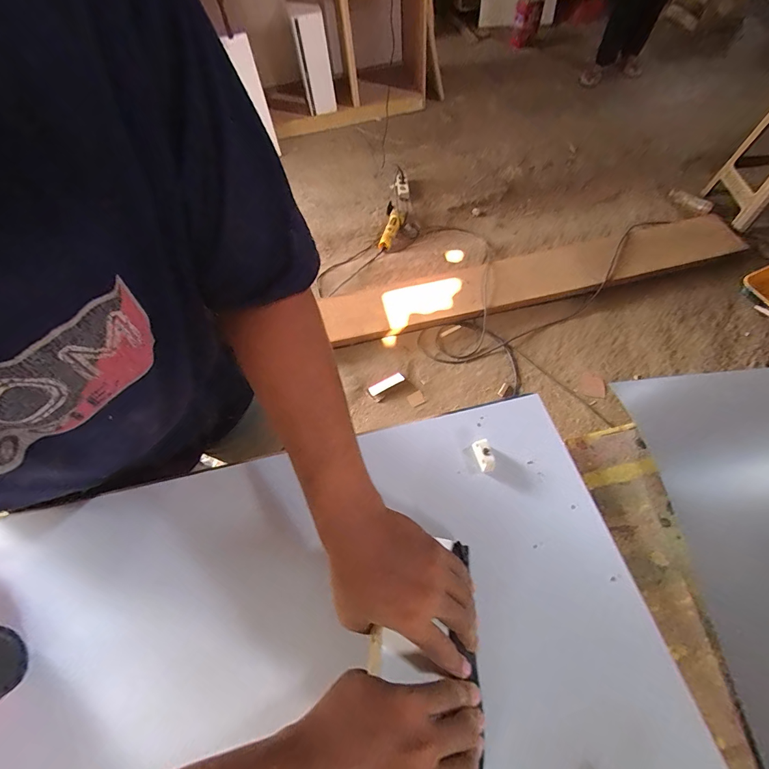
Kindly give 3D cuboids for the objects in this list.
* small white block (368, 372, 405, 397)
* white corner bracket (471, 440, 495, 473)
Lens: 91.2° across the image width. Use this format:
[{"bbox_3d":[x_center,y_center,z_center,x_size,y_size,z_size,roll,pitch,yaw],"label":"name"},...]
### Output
[{"bbox_3d":[0.006,-0.003,1.522,0.149,0.017,0.041,-28,60,-12],"label":"small white block"},{"bbox_3d":[0.122,0.087,0.462,0.016,0.019,0.038,-14,62,-5],"label":"white corner bracket"}]

